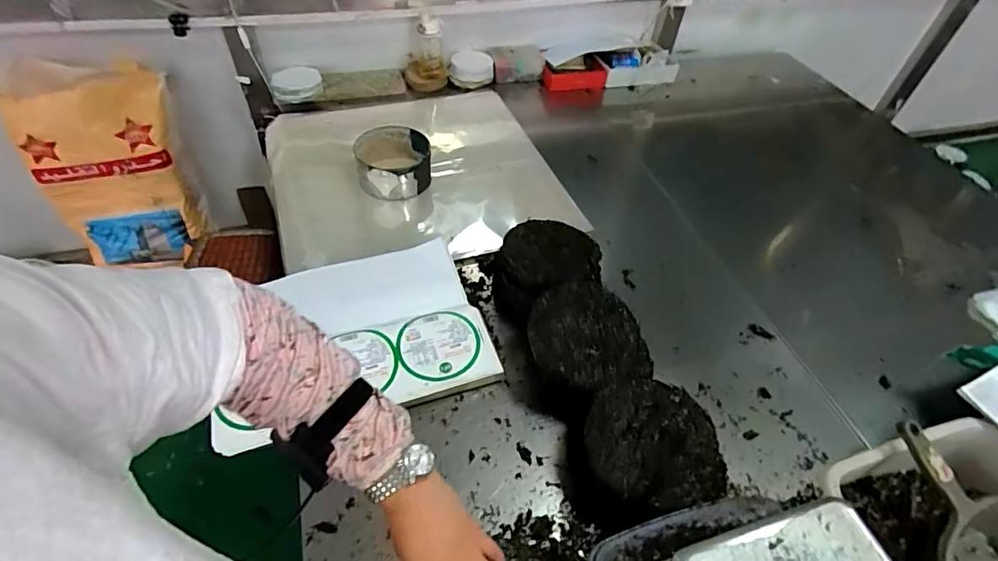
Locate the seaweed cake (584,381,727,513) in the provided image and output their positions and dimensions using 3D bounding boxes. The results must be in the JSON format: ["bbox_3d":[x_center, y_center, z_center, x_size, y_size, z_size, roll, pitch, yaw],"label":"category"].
[{"bbox_3d":[0.246,0.260,0.803,0.211,0.045,0.208,-13,51,-16],"label":"seaweed cake"}]

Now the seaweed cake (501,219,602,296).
[{"bbox_3d":[0.110,-0.054,1.048,0.200,0.024,0.210,0,40,0],"label":"seaweed cake"}]

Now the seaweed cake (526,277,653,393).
[{"bbox_3d":[0.171,0.106,0.918,0.236,0.053,0.209,26,52,17],"label":"seaweed cake"}]

